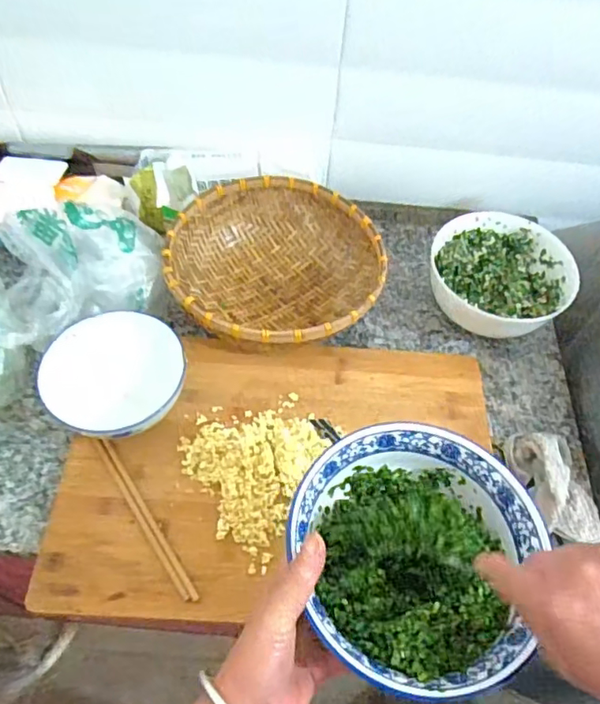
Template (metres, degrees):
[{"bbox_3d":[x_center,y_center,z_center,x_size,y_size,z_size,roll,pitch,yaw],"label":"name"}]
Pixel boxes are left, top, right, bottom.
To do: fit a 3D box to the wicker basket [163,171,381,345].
[{"bbox_3d":[-0.030,-0.104,0.732,0.260,0.097,0.260,-3,59,-5],"label":"wicker basket"}]

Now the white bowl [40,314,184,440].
[{"bbox_3d":[-0.202,0.029,0.615,0.138,0.068,0.155,-7,59,-7],"label":"white bowl"}]

